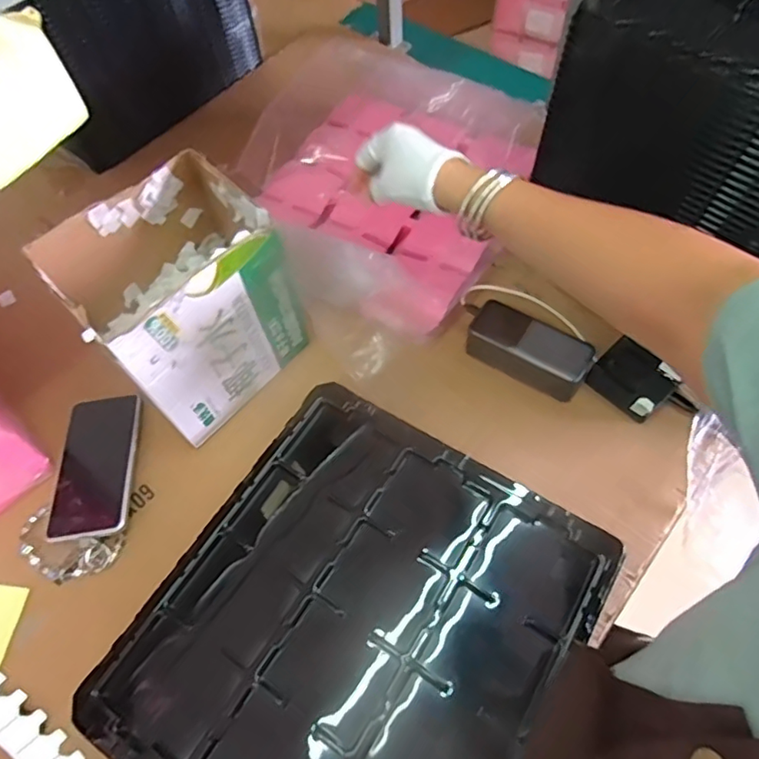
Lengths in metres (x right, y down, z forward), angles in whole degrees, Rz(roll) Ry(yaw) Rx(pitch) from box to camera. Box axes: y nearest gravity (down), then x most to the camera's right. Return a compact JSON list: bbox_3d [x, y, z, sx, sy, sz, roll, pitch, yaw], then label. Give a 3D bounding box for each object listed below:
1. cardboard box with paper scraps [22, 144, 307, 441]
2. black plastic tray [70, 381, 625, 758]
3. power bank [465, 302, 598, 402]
[{"bbox_3d":[-0.196,-0.078,0.587,0.145,0.192,0.196,37,68,21],"label":"cardboard box with paper scraps"},{"bbox_3d":[-0.021,0.212,0.494,0.328,0.020,0.363,29,66,17],"label":"black plastic tray"},{"bbox_3d":[0.164,-0.030,0.636,0.128,0.055,0.058,29,66,17],"label":"power bank"}]

